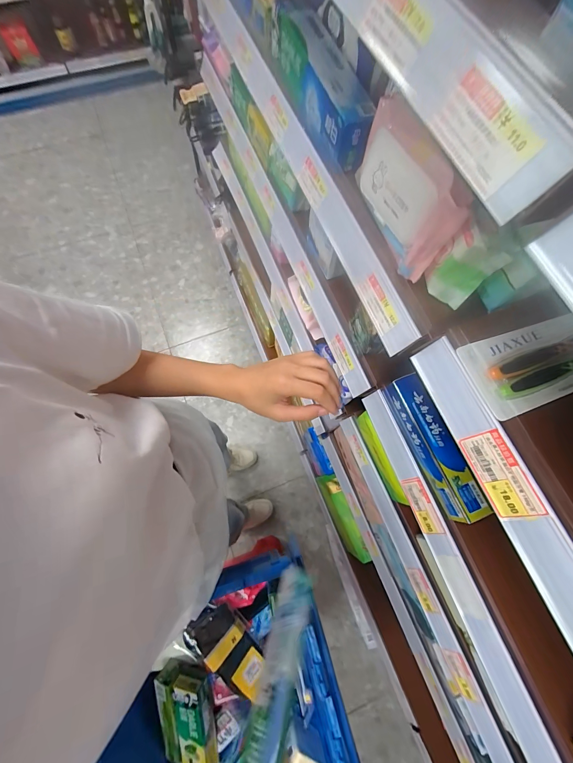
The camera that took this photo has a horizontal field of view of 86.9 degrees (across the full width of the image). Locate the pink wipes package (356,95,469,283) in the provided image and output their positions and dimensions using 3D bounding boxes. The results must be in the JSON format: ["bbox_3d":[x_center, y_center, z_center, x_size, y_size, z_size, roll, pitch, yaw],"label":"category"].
[{"bbox_3d":[0.107,-0.179,0.284,0.030,0.085,0.141,-18,73,-7],"label":"pink wipes package"}]

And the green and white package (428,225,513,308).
[{"bbox_3d":[0.159,-0.100,0.276,0.043,0.070,0.018,41,76,11],"label":"green and white package"}]

